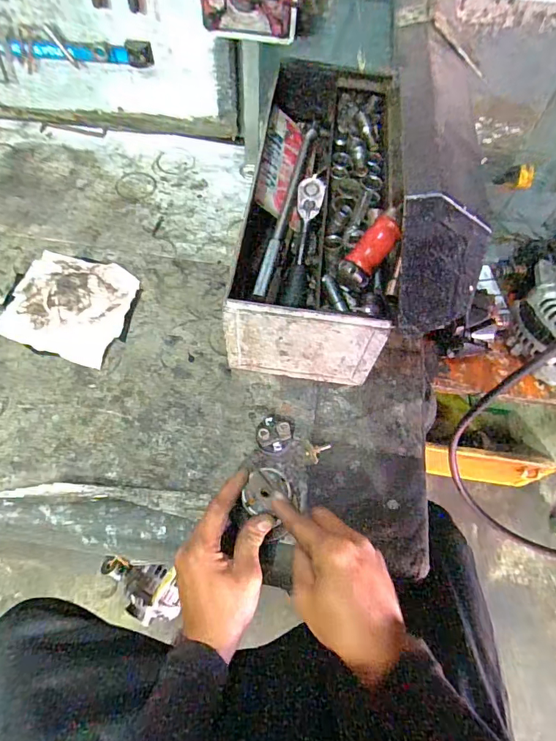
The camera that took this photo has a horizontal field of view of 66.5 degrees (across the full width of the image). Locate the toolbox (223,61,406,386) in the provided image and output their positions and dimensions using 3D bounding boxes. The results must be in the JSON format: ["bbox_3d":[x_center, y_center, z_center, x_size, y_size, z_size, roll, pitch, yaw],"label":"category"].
[{"bbox_3d":[0.055,-0.235,0.629,0.174,0.152,0.483,7,62,0],"label":"toolbox"}]

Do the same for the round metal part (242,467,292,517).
[{"bbox_3d":[-0.010,0.124,0.431,0.044,0.006,0.047,1,62,-3],"label":"round metal part"}]

